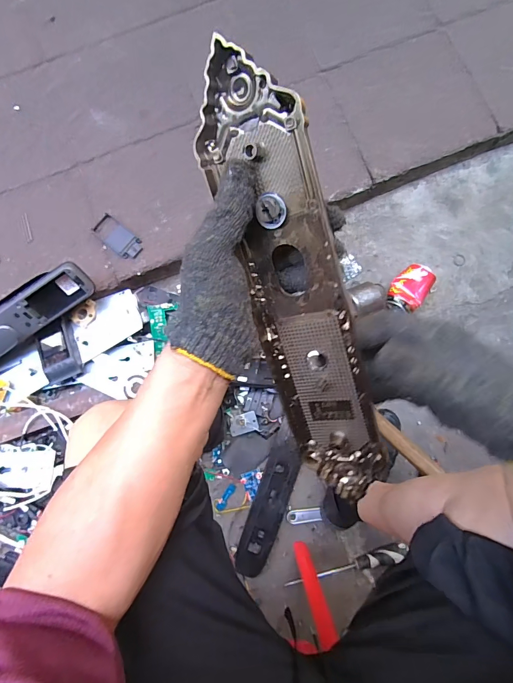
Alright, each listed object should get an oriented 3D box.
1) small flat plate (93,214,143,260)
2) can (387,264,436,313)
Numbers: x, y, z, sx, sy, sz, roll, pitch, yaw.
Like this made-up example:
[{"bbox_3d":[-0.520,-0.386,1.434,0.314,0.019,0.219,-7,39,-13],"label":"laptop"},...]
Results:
[{"bbox_3d":[-0.307,-0.231,0.795,0.115,0.004,0.056,38,81,5],"label":"small flat plate"},{"bbox_3d":[0.336,-0.118,0.785,0.076,0.054,0.103,33,81,4],"label":"can"}]

